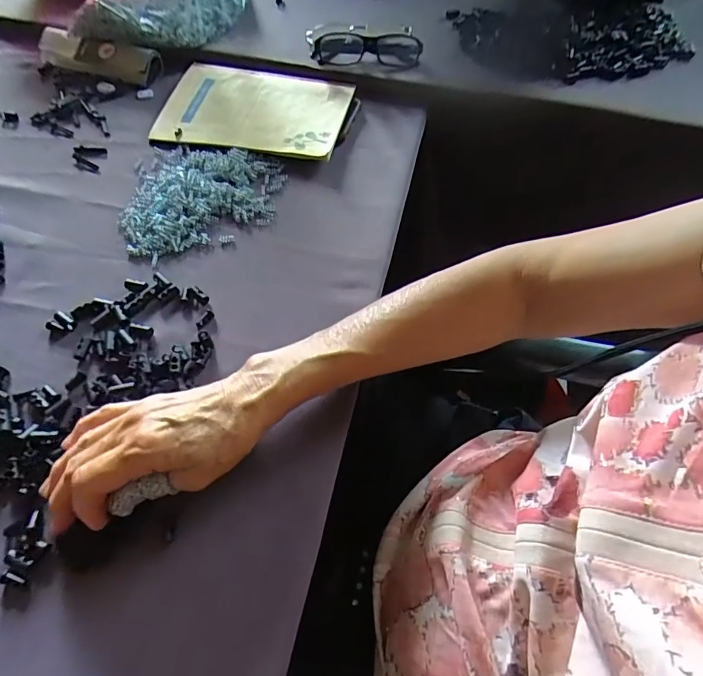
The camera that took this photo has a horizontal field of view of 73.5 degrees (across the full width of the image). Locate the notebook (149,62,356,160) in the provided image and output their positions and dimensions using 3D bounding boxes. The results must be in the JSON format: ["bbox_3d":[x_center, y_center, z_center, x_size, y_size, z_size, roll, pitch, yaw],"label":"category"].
[{"bbox_3d":[-0.107,-0.262,0.538,0.196,0.017,0.146,9,58,6],"label":"notebook"}]

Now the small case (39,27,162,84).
[{"bbox_3d":[-0.315,-0.349,0.583,0.154,0.029,0.045,15,59,10],"label":"small case"}]

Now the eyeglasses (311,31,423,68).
[{"bbox_3d":[0.018,-0.345,0.566,0.129,0.035,0.033,1,58,1],"label":"eyeglasses"}]

